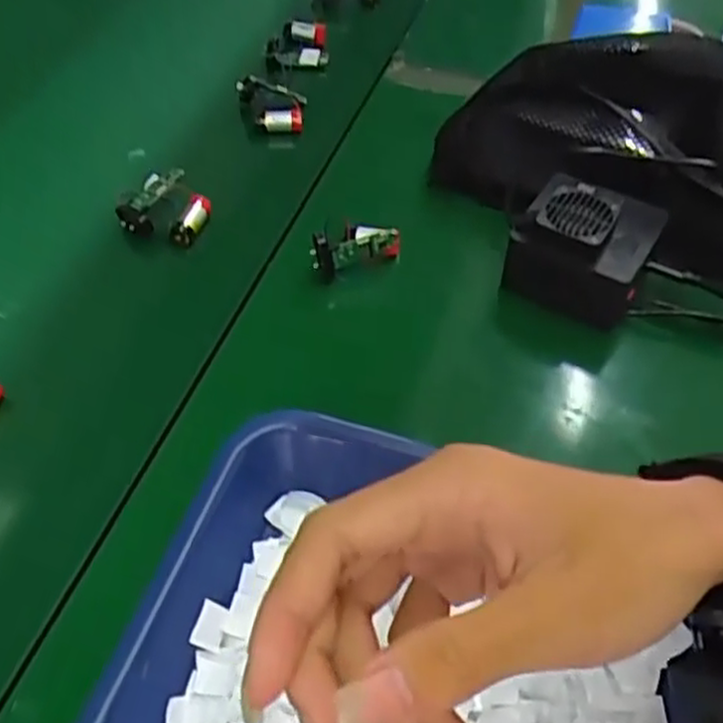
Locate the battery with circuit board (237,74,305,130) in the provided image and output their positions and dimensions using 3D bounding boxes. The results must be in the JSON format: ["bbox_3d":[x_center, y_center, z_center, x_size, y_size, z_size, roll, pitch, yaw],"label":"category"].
[{"bbox_3d":[-0.069,-0.199,0.585,0.050,0.027,0.044,-3,53,-5],"label":"battery with circuit board"}]

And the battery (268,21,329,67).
[{"bbox_3d":[-0.053,-0.271,0.642,0.048,0.020,0.045,-1,53,-3],"label":"battery"}]

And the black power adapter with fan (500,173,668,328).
[{"bbox_3d":[0.136,-0.069,0.466,0.078,0.063,0.073,23,55,14],"label":"black power adapter with fan"}]

